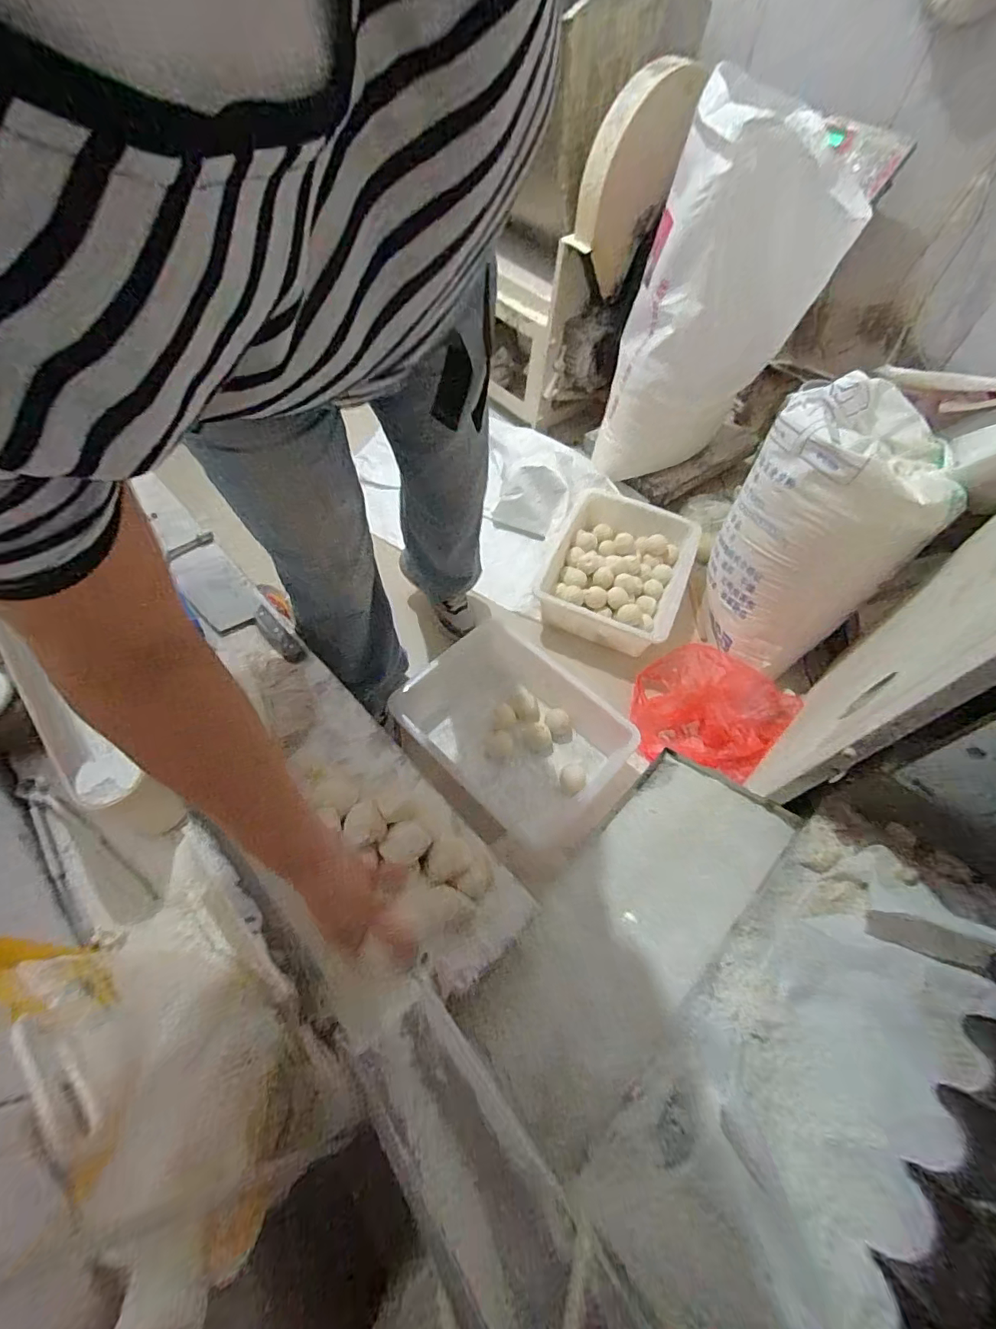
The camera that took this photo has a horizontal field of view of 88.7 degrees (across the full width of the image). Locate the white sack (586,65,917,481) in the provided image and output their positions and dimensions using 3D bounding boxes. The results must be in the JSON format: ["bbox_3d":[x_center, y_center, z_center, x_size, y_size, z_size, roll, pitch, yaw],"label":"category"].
[{"bbox_3d":[0.486,-0.815,1.242,0.374,0.748,0.280,2,58,-1],"label":"white sack"}]

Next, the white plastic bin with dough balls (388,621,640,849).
[{"bbox_3d":[0.031,0.120,1.087,0.450,0.118,0.347,39,64,19],"label":"white plastic bin with dough balls"}]

